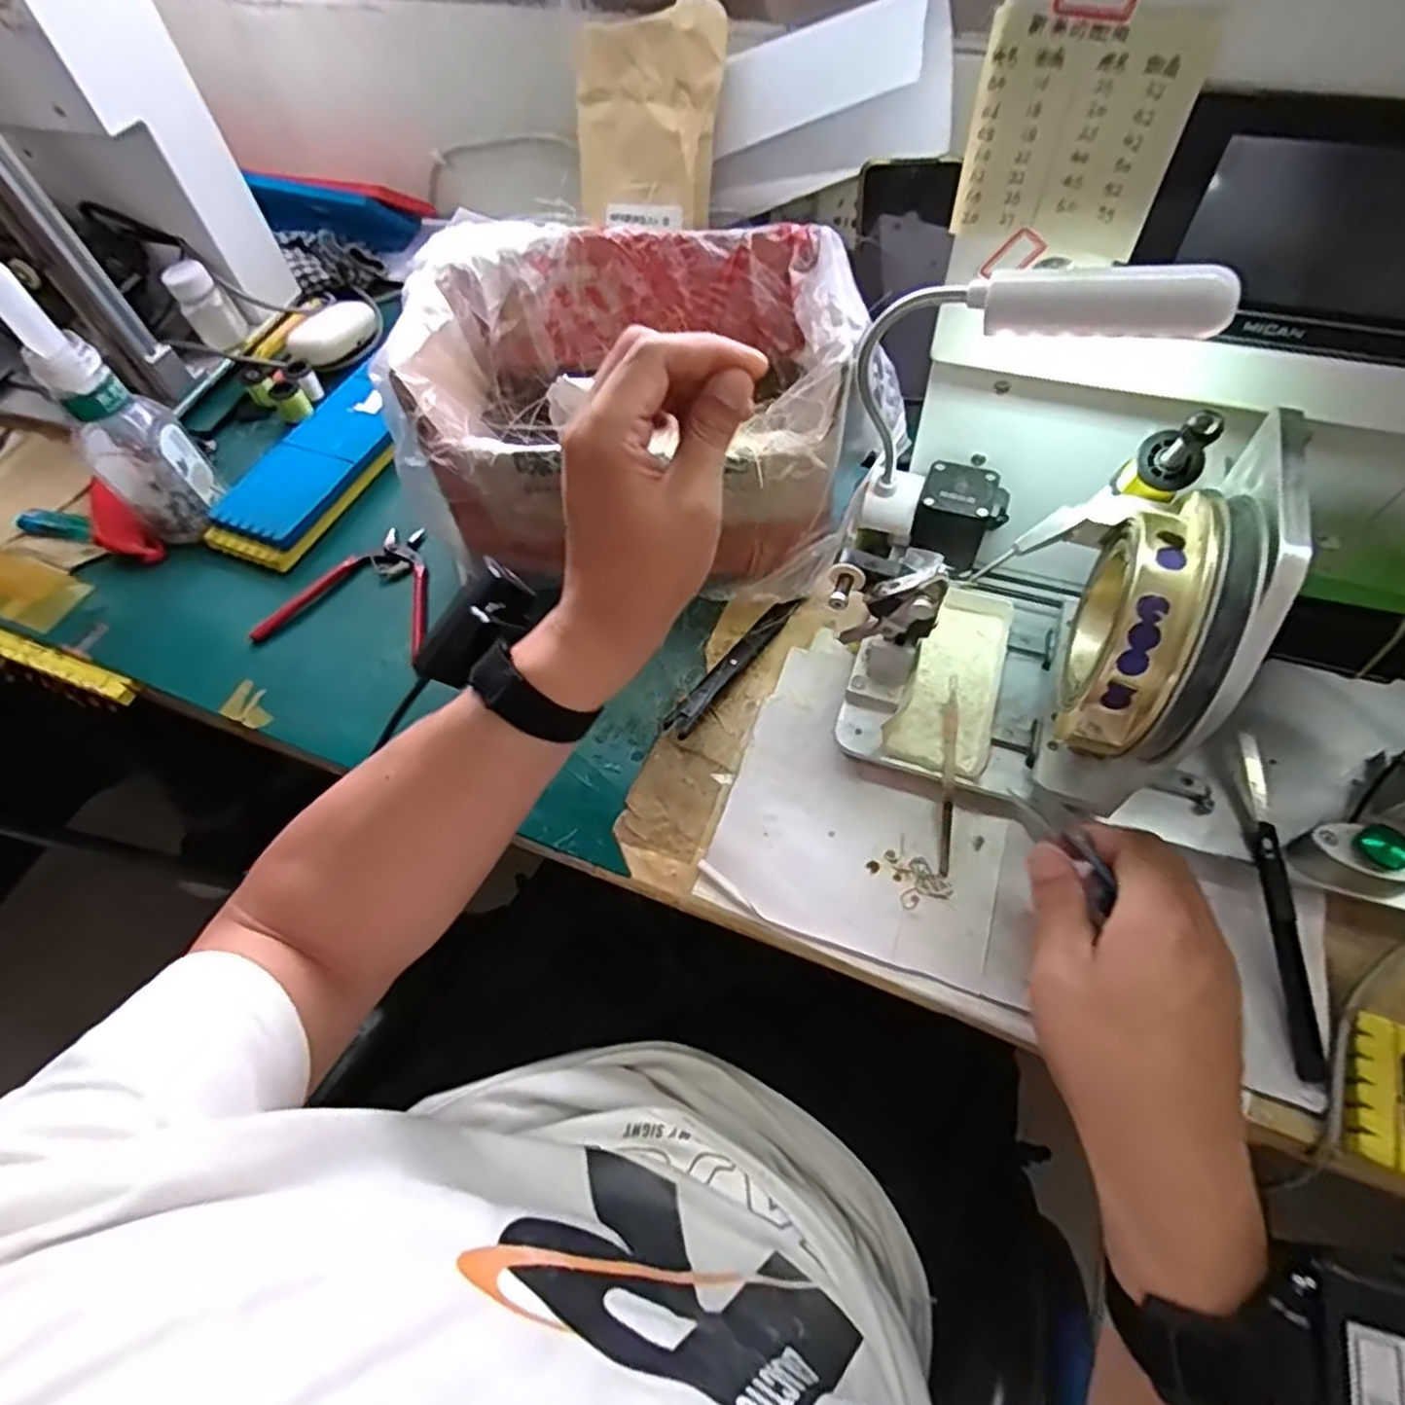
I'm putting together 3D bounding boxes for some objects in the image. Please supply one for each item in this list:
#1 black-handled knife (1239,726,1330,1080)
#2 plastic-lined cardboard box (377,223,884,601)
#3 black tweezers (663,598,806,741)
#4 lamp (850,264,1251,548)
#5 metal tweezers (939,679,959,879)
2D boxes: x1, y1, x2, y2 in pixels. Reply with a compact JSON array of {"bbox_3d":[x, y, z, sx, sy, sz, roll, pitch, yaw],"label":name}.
[{"bbox_3d":[0.306,0.100,0.393,0.016,0.017,0.176,3,59,5],"label":"black-handled knife"},{"bbox_3d":[-0.042,-0.205,0.511,0.287,0.138,0.202,1,59,4],"label":"plastic-lined cardboard box"},{"bbox_3d":[0.022,-0.028,0.511,0.017,0.013,0.133,33,66,21],"label":"black tweezers"},{"bbox_3d":[0.143,-0.132,0.366,0.134,0.206,0.073,27,64,18],"label":"lamp"},{"bbox_3d":[0.148,0.043,0.443,0.008,0.013,0.116,4,83,6],"label":"metal tweezers"}]

